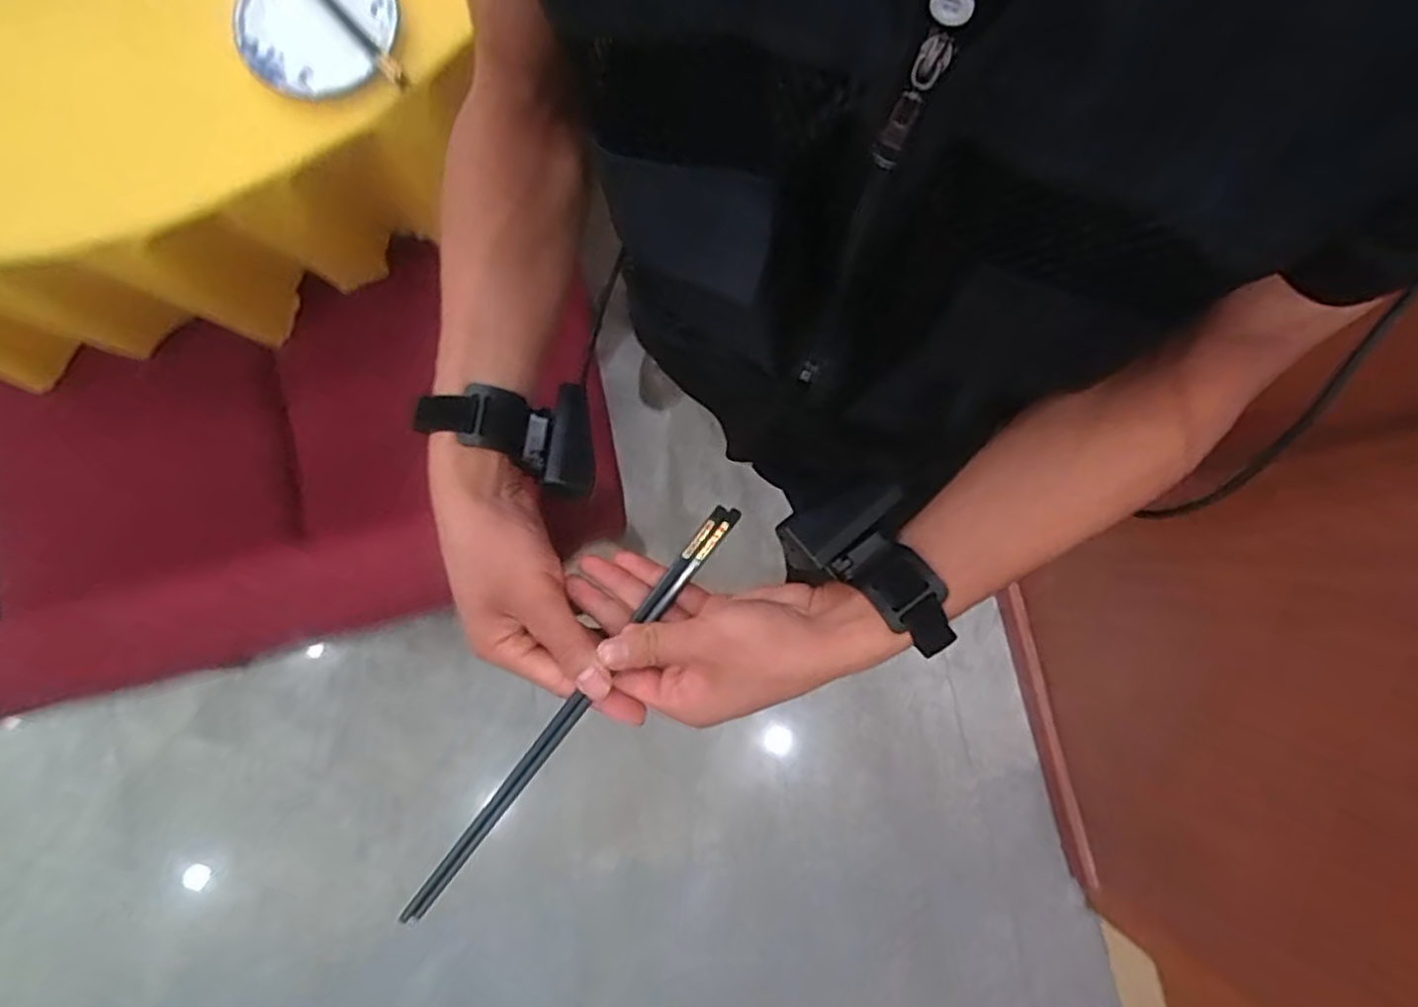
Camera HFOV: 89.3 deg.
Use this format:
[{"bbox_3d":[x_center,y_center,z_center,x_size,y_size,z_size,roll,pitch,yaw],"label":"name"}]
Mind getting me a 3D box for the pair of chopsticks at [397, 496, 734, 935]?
[{"bbox_3d":[-0.067,0.104,0.394,0.014,0.014,0.264,36,71,8],"label":"pair of chopsticks"}]

